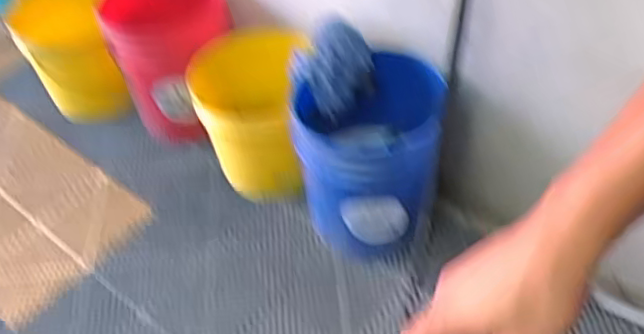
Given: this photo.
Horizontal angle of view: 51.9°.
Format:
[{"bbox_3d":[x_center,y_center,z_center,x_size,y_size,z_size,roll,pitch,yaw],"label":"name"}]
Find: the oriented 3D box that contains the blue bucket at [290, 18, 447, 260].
[{"bbox_3d":[0.093,-0.034,1.327,0.304,0.379,0.293,-8,45,2],"label":"blue bucket"}]

